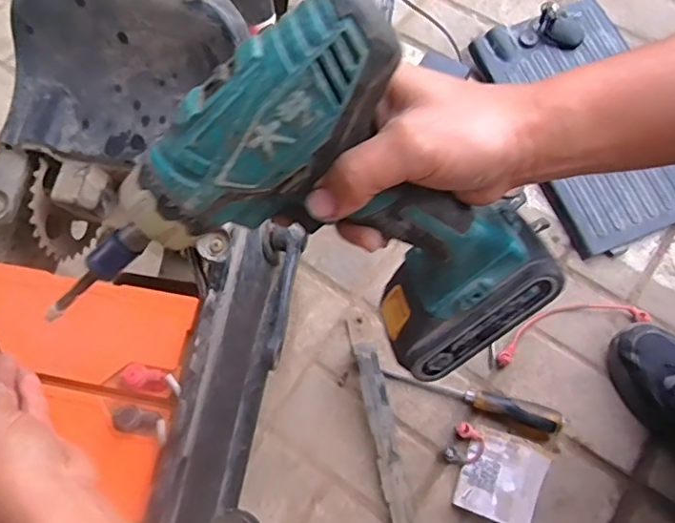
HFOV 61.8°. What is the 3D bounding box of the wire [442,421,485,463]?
[{"bbox_3d":[0.156,0.222,0.680,0.039,0.015,0.049,28,72,11],"label":"wire"}]

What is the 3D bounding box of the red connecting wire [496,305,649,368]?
[{"bbox_3d":[0.298,0.082,0.732,0.207,0.009,0.051,-16,69,-4],"label":"red connecting wire"}]

